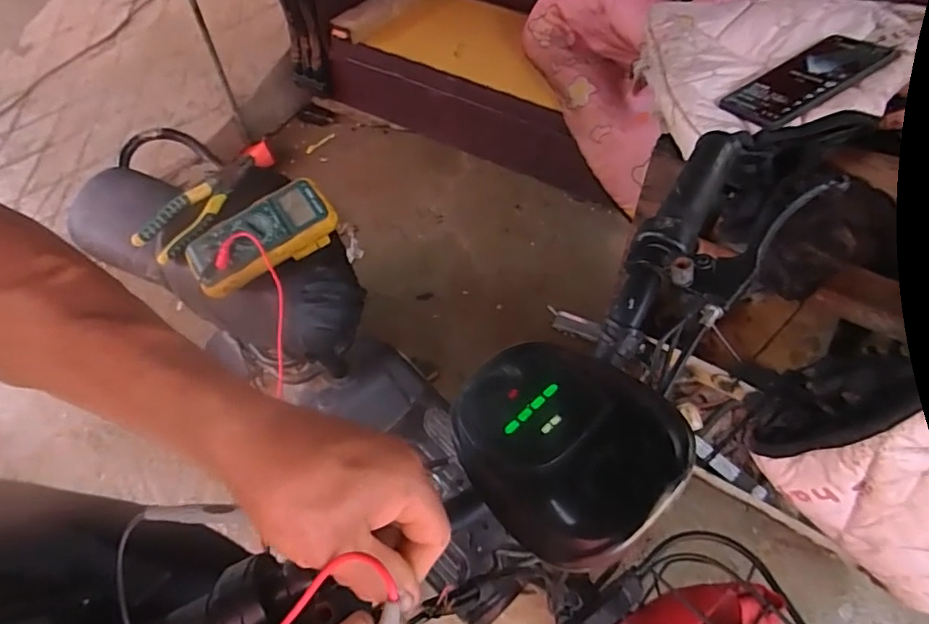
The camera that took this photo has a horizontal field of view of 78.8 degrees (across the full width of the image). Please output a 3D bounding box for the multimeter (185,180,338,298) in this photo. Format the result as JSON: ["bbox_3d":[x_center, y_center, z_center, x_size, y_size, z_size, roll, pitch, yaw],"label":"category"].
[{"bbox_3d":[-0.264,-0.099,0.735,0.190,0.045,0.098,-25,59,-15],"label":"multimeter"}]

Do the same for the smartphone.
[{"bbox_3d":[0.361,-0.248,0.598,0.171,0.013,0.089,-30,46,-8],"label":"smartphone"}]

